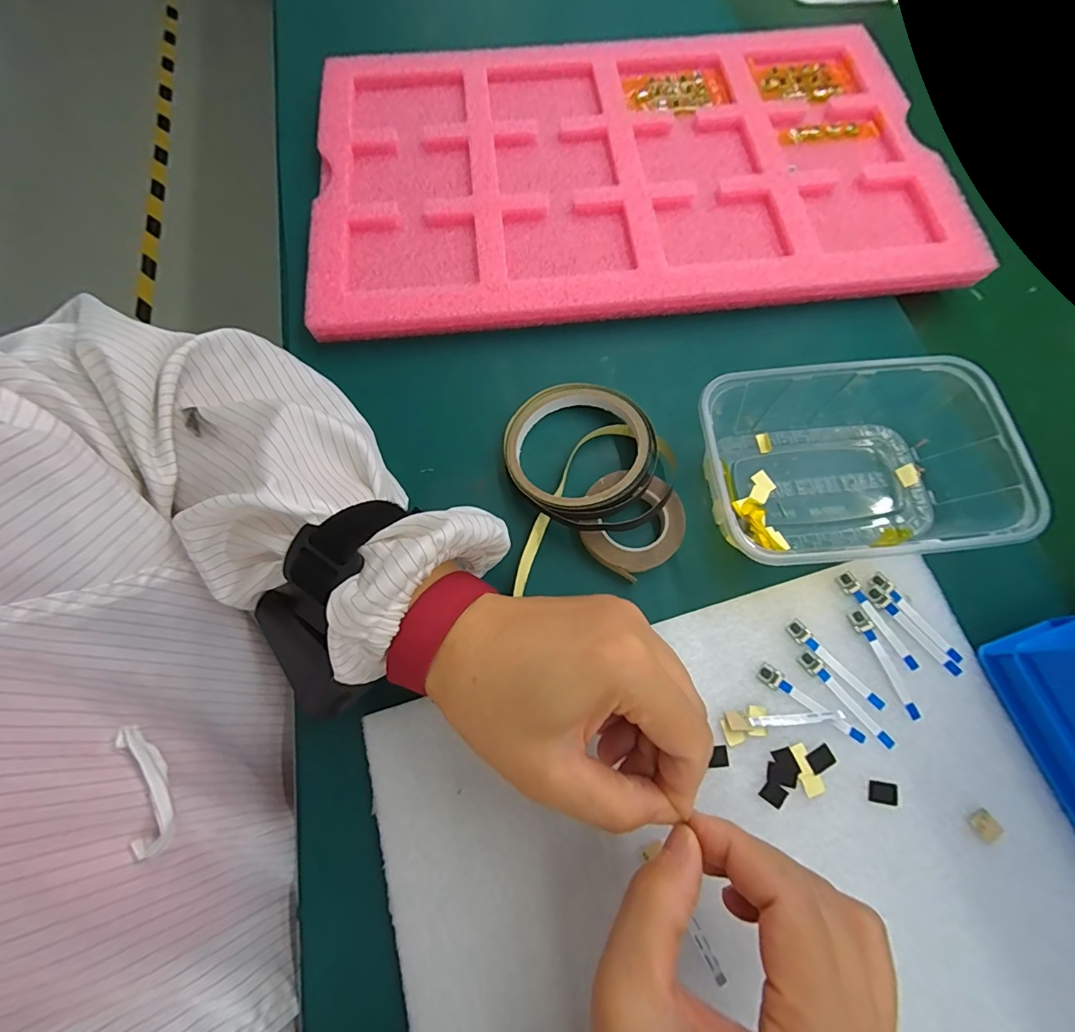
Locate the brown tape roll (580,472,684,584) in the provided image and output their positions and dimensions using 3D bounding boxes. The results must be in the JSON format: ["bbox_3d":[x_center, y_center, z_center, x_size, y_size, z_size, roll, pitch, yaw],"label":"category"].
[{"bbox_3d":[0.057,0.003,0.283,0.063,0.013,0.060,0,72,0],"label":"brown tape roll"}]

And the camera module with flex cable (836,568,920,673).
[{"bbox_3d":[0.193,0.059,0.261,0.010,0.004,0.060,-30,74,-9],"label":"camera module with flex cable"}]

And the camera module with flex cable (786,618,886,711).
[{"bbox_3d":[0.164,0.083,0.254,0.010,0.004,0.061,-42,77,-12],"label":"camera module with flex cable"}]

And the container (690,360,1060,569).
[{"bbox_3d":[0.182,-0.028,0.276,0.163,0.051,0.114,-6,72,-1],"label":"container"}]

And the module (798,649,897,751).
[{"bbox_3d":[0.166,0.099,0.248,0.010,0.004,0.061,-37,76,-11],"label":"module"}]

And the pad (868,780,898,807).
[{"bbox_3d":[0.176,0.140,0.234,0.015,0.004,0.010,12,73,4],"label":"pad"}]

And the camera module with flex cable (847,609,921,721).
[{"bbox_3d":[0.192,0.081,0.254,0.009,0.004,0.060,-22,73,-7],"label":"camera module with flex cable"}]

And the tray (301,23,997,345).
[{"bbox_3d":[0.068,-0.285,0.374,0.477,0.023,0.288,-5,72,-1],"label":"tray"}]

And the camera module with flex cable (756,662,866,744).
[{"bbox_3d":[0.146,0.101,0.246,0.060,0.004,0.010,38,76,12],"label":"camera module with flex cable"}]

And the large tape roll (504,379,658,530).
[{"bbox_3d":[0.027,-0.042,0.294,0.092,0.027,0.094,0,72,0],"label":"large tape roll"}]

